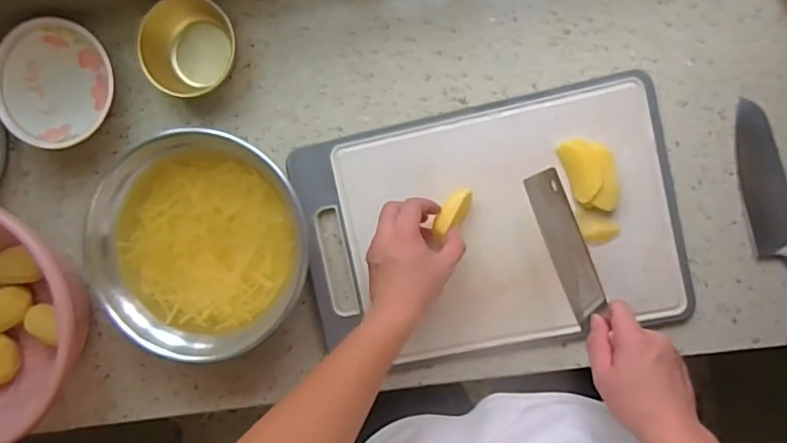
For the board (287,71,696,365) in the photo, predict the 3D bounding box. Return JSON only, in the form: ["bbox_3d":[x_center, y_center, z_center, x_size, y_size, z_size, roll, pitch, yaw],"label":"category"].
[{"bbox_3d":[0.107,0.008,0.658,0.424,0.019,0.280,-10,92,8],"label":"board"}]

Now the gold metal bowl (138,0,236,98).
[{"bbox_3d":[-0.243,-0.208,0.674,0.100,0.045,0.114,23,96,5],"label":"gold metal bowl"}]

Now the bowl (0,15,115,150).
[{"bbox_3d":[-0.405,-0.166,0.692,0.142,0.052,0.147,0,94,7],"label":"bowl"}]

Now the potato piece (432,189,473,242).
[{"bbox_3d":[0.066,-0.009,0.634,0.026,0.015,0.064,36,90,4],"label":"potato piece"}]

